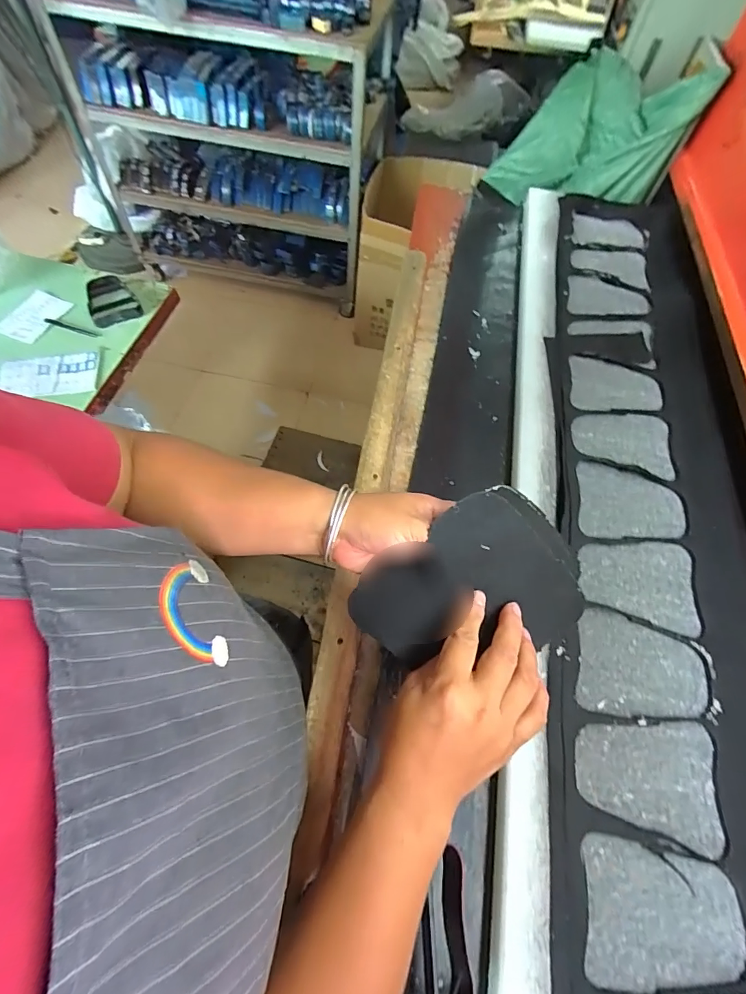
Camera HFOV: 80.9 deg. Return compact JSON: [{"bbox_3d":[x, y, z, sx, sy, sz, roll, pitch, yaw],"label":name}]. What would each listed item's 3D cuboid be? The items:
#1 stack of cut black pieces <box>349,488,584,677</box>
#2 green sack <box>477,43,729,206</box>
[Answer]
[{"bbox_3d":[0.080,0.080,0.351,0.163,0.025,0.131,-38,95,0],"label":"stack of cut black pieces"},{"bbox_3d":[0.514,-0.913,1.098,0.175,0.258,0.644,-12,38,-7],"label":"green sack"}]

